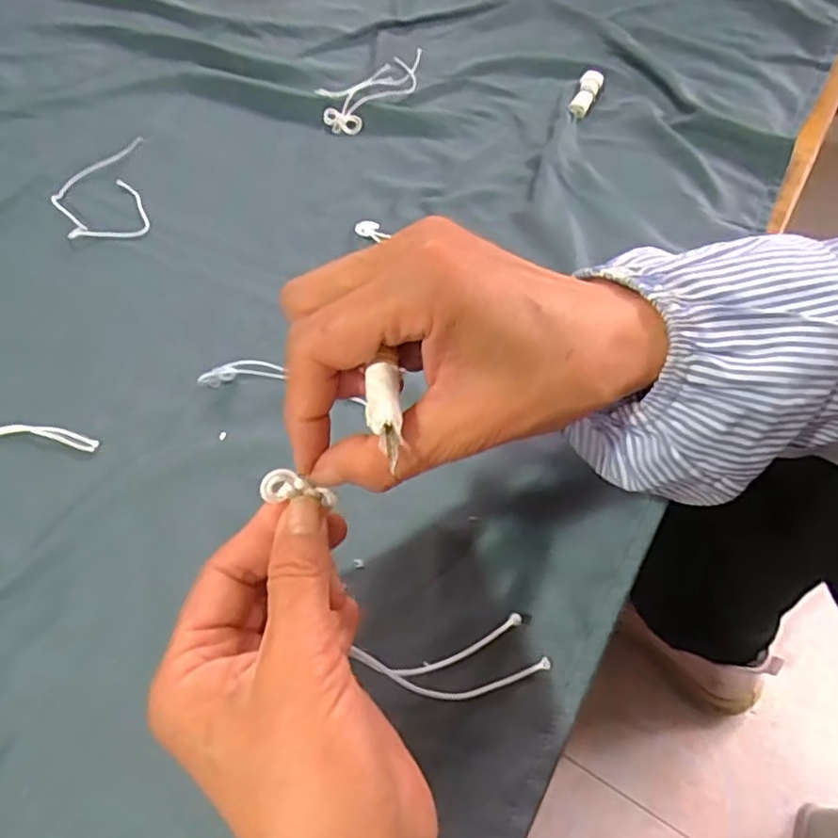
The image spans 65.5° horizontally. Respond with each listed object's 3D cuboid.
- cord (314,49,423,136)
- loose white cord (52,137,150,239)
[{"bbox_3d":[-0.046,-0.321,0.624,0.069,0.010,0.141,31,62,22],"label":"cord"},{"bbox_3d":[-0.262,-0.192,0.537,0.069,0.011,0.122,-14,55,-7],"label":"loose white cord"}]

